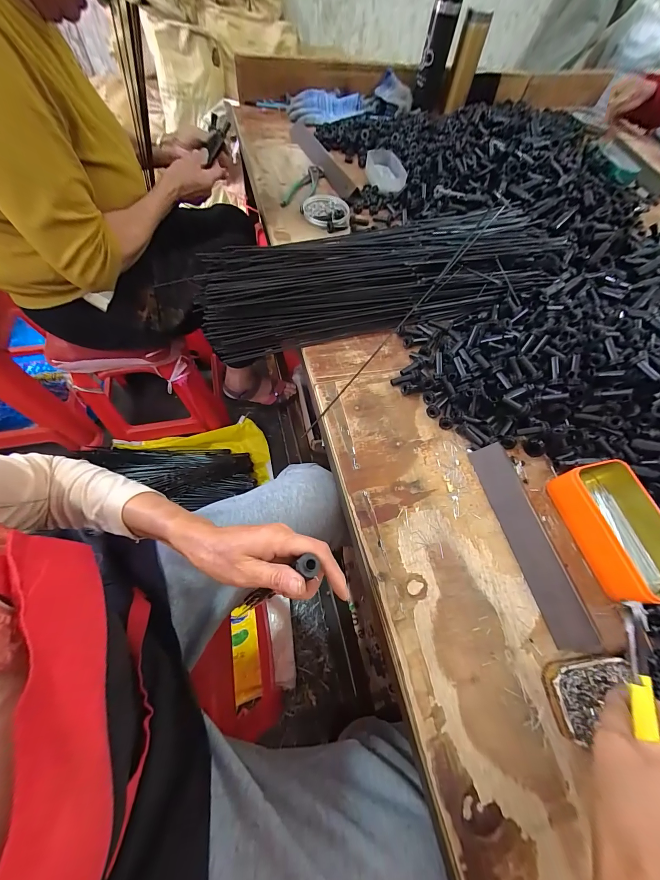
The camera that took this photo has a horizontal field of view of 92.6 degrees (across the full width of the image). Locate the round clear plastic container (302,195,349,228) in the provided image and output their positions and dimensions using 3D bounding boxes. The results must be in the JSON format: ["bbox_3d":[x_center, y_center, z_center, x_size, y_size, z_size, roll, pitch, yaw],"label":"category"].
[{"bbox_3d":[-0.006,-0.456,0.630,0.083,0.017,0.099,-25,68,-17],"label":"round clear plastic container"}]

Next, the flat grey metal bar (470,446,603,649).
[{"bbox_3d":[0.221,0.108,0.354,0.039,0.006,0.219,-28,62,26],"label":"flat grey metal bar"}]

